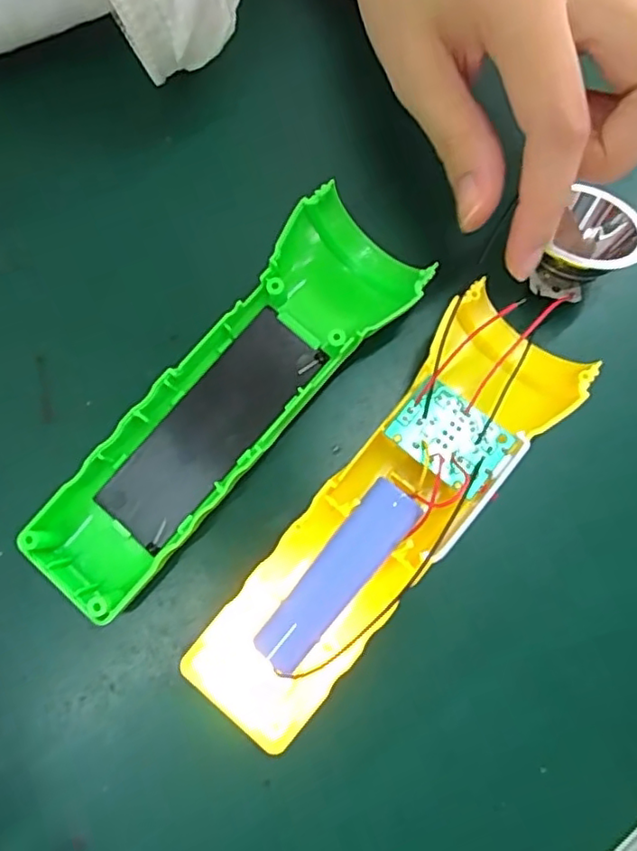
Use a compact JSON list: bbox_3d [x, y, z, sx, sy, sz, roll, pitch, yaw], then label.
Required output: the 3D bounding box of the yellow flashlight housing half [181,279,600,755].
[{"bbox_3d":[0.021,0.027,0.199,0.047,0.037,0.160,41,83,7],"label":"yellow flashlight housing half"}]

